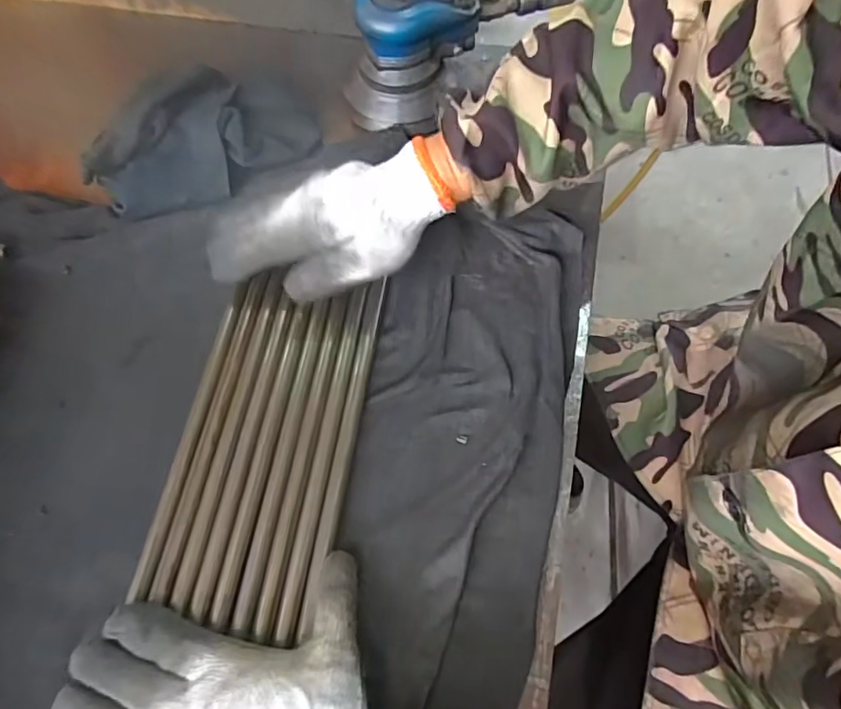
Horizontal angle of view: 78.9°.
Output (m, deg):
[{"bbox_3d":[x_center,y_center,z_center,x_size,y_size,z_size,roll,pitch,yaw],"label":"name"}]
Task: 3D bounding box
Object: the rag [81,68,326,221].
[{"bbox_3d":[-0.195,-0.192,0.456,0.198,0.070,0.098,-31,69,-10],"label":"rag"}]

